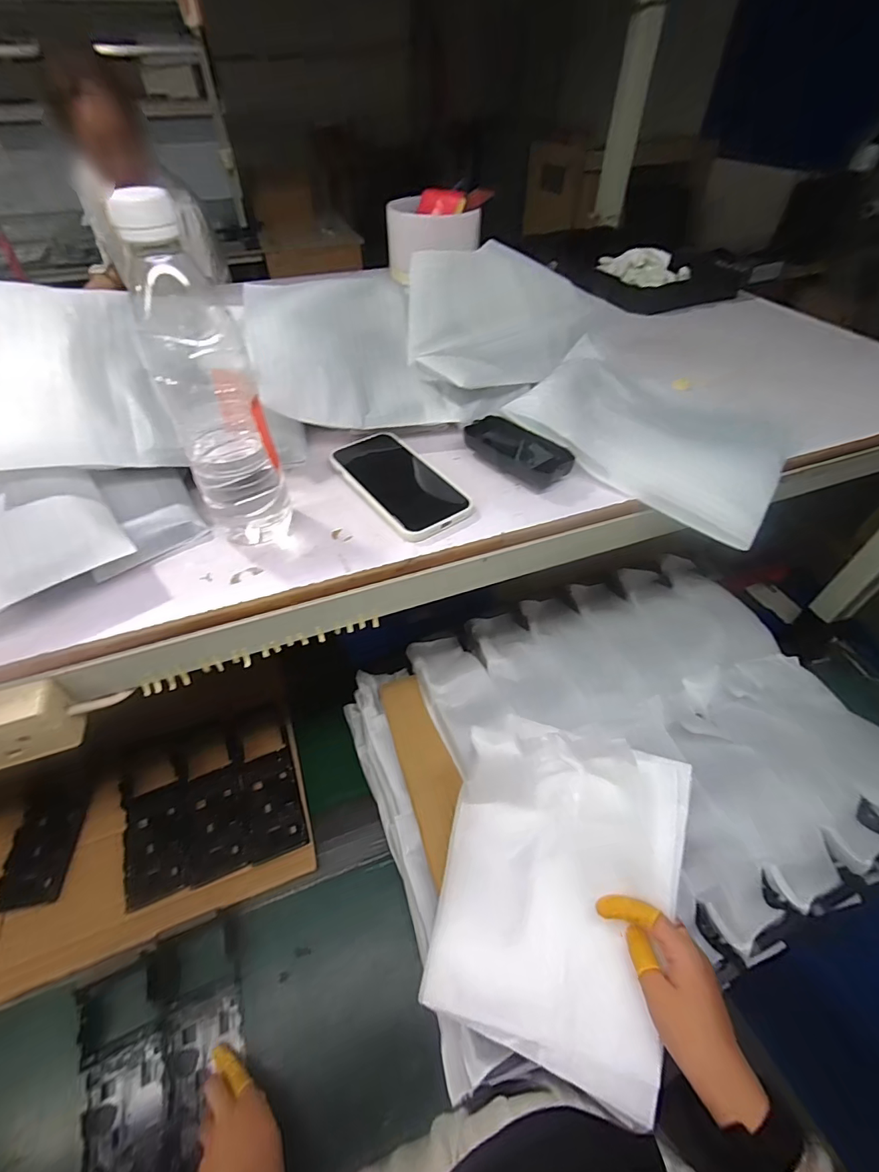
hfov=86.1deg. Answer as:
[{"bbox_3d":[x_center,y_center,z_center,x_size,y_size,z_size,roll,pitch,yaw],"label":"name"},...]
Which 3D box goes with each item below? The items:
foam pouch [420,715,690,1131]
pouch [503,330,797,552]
[{"bbox_3d":[0.105,0.270,0.435,0.198,0.039,0.264,5,67,29],"label":"foam pouch"},{"bbox_3d":[0.198,-0.144,0.446,0.239,0.020,0.135,32,75,11],"label":"pouch"}]

